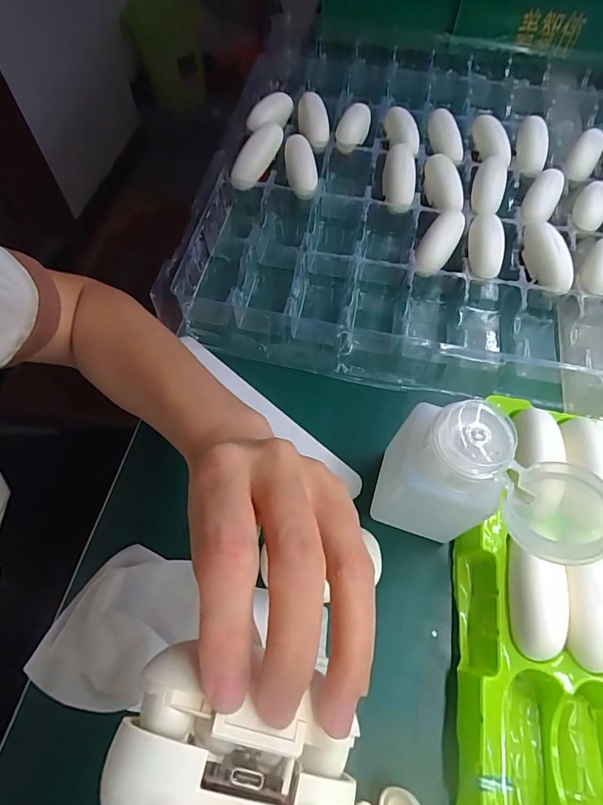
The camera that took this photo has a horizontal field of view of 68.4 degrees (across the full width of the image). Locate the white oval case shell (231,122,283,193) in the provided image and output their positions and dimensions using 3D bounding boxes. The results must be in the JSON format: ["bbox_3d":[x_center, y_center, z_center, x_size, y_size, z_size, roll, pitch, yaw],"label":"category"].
[{"bbox_3d":[-0.042,-0.223,0.401,0.029,0.022,0.063,22,64,10],"label":"white oval case shell"}]

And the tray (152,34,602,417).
[{"bbox_3d":[0.158,-0.212,0.419,0.458,0.052,0.476,12,63,5],"label":"tray"}]

